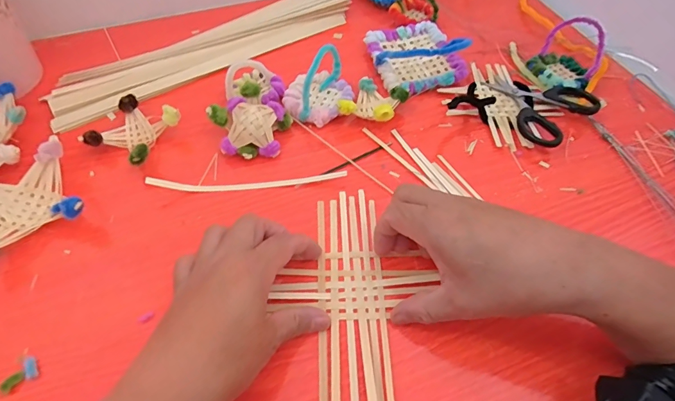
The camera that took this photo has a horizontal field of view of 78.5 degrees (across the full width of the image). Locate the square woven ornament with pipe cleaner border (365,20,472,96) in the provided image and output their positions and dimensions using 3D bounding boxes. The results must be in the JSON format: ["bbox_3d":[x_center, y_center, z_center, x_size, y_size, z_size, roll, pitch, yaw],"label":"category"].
[{"bbox_3d":[0.086,-0.168,0.446,0.095,0.049,0.123,-14,56,-10],"label":"square woven ornament with pipe cleaner border"}]

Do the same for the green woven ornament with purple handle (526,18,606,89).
[{"bbox_3d":[0.241,-0.153,0.431,0.062,0.058,0.053,29,60,18],"label":"green woven ornament with purple handle"}]

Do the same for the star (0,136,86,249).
[{"bbox_3d":[-0.251,0.003,0.332,0.081,0.035,0.078,-29,60,-19],"label":"star"}]

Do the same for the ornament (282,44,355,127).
[{"bbox_3d":[-0.019,-0.117,0.407,0.068,0.058,0.070,-1,55,-1],"label":"ornament"}]

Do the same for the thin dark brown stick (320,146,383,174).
[{"bbox_3d":[0.019,-0.039,0.383,0.074,0.004,0.005,-24,59,-17],"label":"thin dark brown stick"}]

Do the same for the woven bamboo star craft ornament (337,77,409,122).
[{"bbox_3d":[0.036,-0.098,0.408,0.054,0.030,0.058,24,58,15],"label":"woven bamboo star craft ornament"}]

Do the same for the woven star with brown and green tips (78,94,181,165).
[{"bbox_3d":[-0.189,-0.064,0.387,0.068,0.025,0.065,23,58,14],"label":"woven star with brown and green tips"}]

